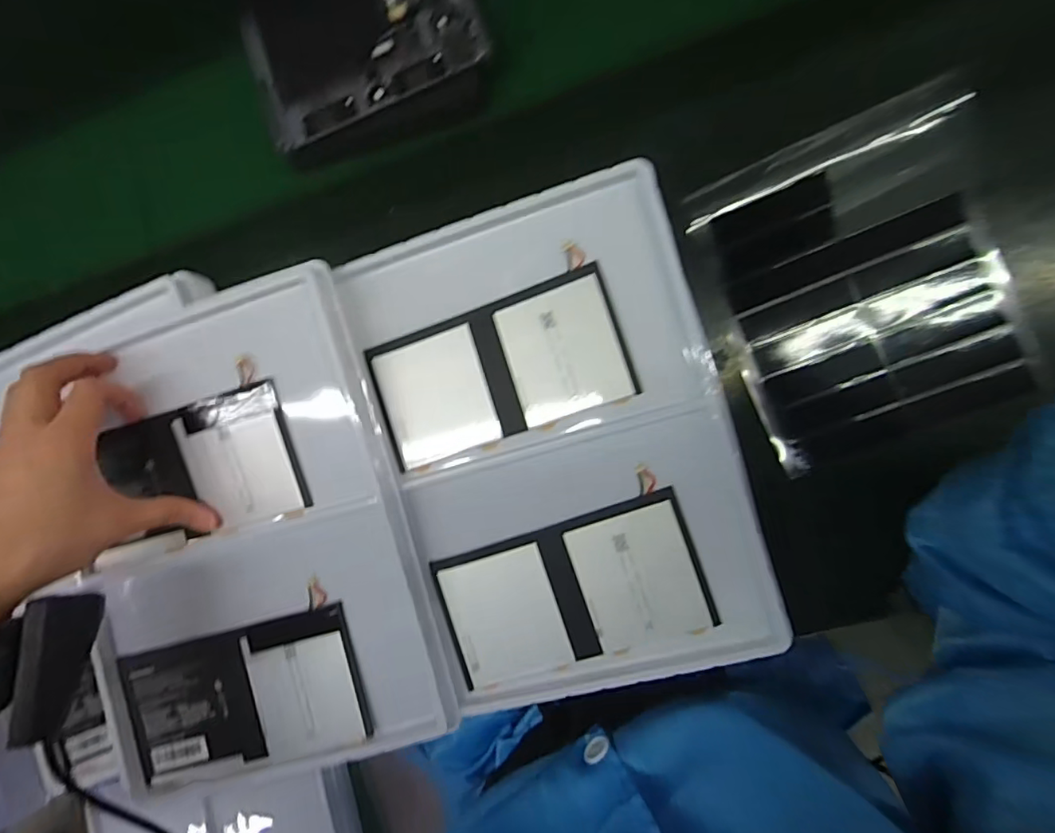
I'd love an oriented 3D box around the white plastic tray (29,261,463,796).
[{"bbox_3d":[-0.198,0.084,0.371,0.229,0.032,0.308,-15,85,8],"label":"white plastic tray"}]

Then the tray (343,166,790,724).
[{"bbox_3d":[0.017,0.020,0.358,0.219,0.029,0.315,-16,85,8],"label":"tray"}]

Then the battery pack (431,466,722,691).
[{"bbox_3d":[0.028,0.117,0.363,0.171,0.007,0.093,-21,84,7],"label":"battery pack"}]

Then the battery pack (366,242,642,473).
[{"bbox_3d":[-0.020,-0.032,0.369,0.169,0.010,0.096,-20,85,8],"label":"battery pack"}]

